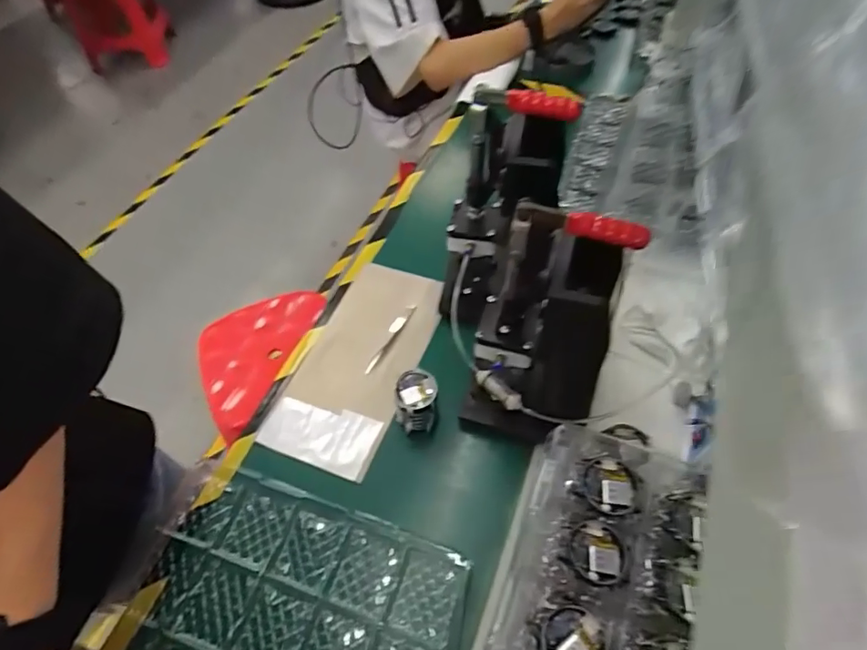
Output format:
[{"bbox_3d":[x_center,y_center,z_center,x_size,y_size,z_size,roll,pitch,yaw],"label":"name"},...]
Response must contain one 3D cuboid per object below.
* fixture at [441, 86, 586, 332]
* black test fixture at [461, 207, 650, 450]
[{"bbox_3d":[0.065,-0.120,0.565,0.123,0.273,0.113,-6,54,-2],"label":"fixture"},{"bbox_3d":[0.092,0.013,0.466,0.123,0.256,0.083,16,56,14],"label":"black test fixture"}]

